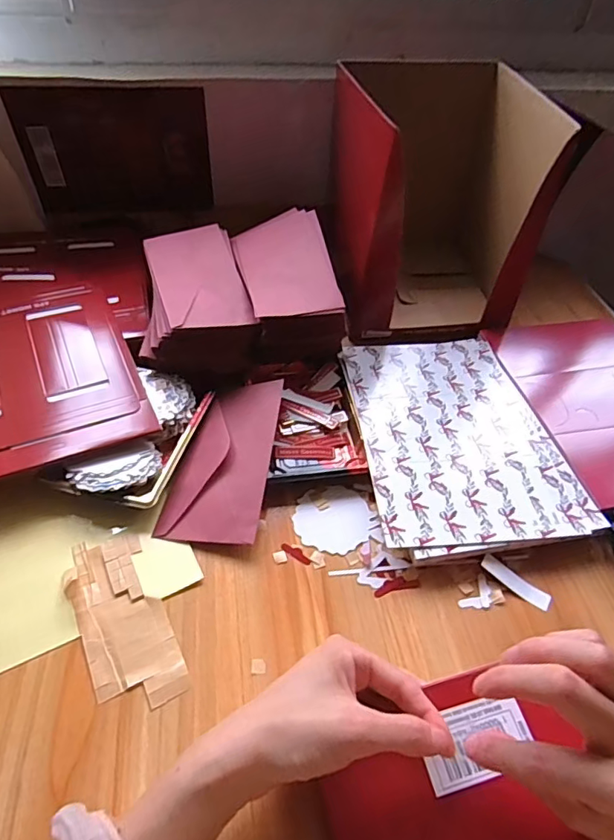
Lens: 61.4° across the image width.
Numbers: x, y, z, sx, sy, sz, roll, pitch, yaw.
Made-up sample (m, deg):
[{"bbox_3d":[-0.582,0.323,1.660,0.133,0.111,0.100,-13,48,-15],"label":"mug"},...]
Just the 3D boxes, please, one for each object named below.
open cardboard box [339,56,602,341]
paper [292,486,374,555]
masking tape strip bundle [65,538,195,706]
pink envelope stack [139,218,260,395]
[{"bbox_3d":[0.149,-0.278,0.663,0.217,0.254,0.310,-2,46,-5],"label":"open cardboard box"},{"bbox_3d":[0.023,0.088,0.464,0.067,0.004,0.066,10,48,6],"label":"paper"},{"bbox_3d":[-0.141,0.149,0.393,0.060,0.006,0.141,-20,50,-22],"label":"masking tape strip bundle"},{"bbox_3d":[-0.130,-0.140,0.579,0.116,0.054,0.206,-10,49,-15],"label":"pink envelope stack"}]

